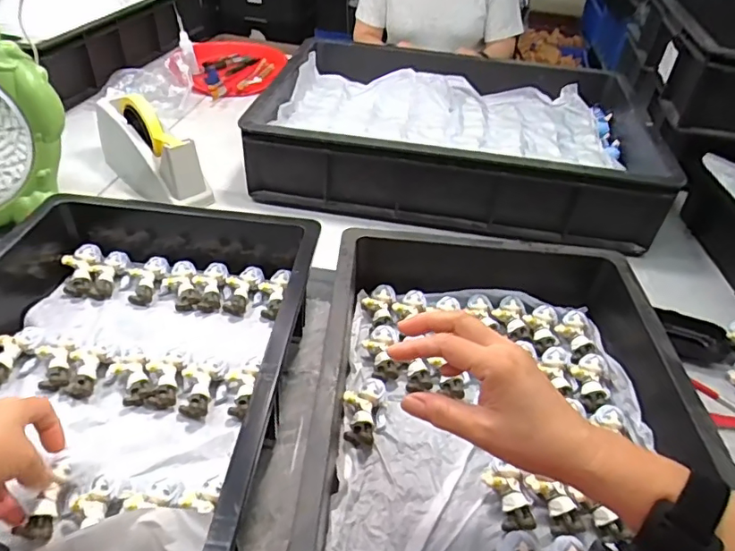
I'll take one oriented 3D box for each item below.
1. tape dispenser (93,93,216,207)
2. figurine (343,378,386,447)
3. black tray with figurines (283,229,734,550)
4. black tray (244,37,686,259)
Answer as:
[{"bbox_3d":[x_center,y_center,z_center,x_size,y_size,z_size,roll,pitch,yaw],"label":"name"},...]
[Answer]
[{"bbox_3d":[-0.328,-0.189,0.774,0.216,0.116,0.060,30,46,27],"label":"tape dispenser"},{"bbox_3d":[-0.002,0.129,0.487,0.038,0.026,0.057,1,40,-4],"label":"figurine"},{"bbox_3d":[0.112,0.135,0.440,0.308,0.095,0.451,5,40,1],"label":"black tray with figurines"},{"bbox_3d":[0.142,-0.234,0.876,0.590,0.136,0.414,11,41,8],"label":"black tray"}]

